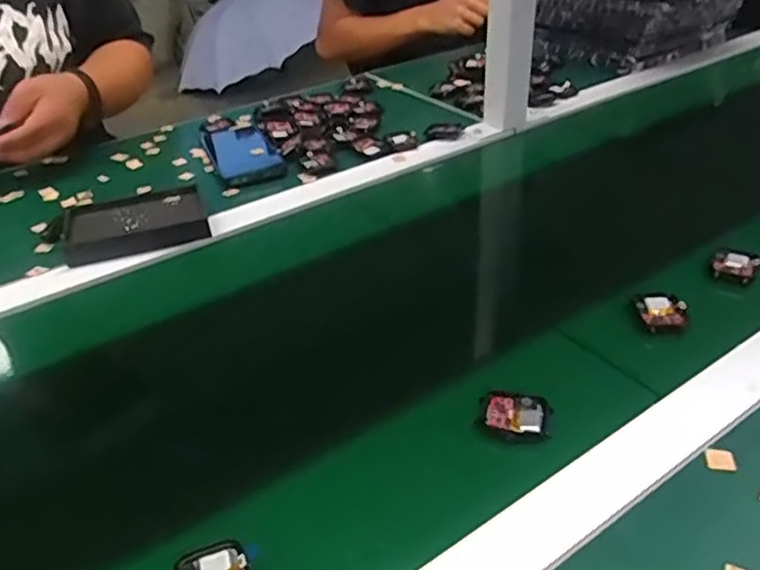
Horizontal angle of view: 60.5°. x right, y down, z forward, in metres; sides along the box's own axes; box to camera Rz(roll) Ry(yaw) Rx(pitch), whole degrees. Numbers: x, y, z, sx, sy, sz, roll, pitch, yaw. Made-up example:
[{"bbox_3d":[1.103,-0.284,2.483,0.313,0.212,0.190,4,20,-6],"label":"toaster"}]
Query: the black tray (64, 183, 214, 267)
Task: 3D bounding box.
[{"bbox_3d":[-0.249,-0.063,0.670,0.135,0.023,0.105,-13,38,-12],"label":"black tray"}]

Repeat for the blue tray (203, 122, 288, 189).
[{"bbox_3d":[-0.164,-0.156,0.785,0.077,0.034,0.112,-17,39,-17],"label":"blue tray"}]

